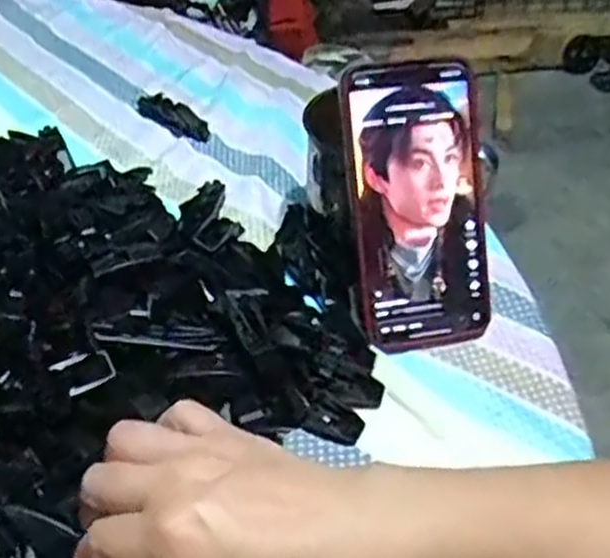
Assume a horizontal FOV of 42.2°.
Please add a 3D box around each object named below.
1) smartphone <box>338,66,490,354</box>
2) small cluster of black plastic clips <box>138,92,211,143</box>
[{"bbox_3d":[0.064,-0.040,0.444,0.074,0.156,0.014,-8,9,-9],"label":"smartphone"},{"bbox_3d":[-0.105,-0.130,0.620,0.078,0.017,0.022,29,51,27],"label":"small cluster of black plastic clips"}]

